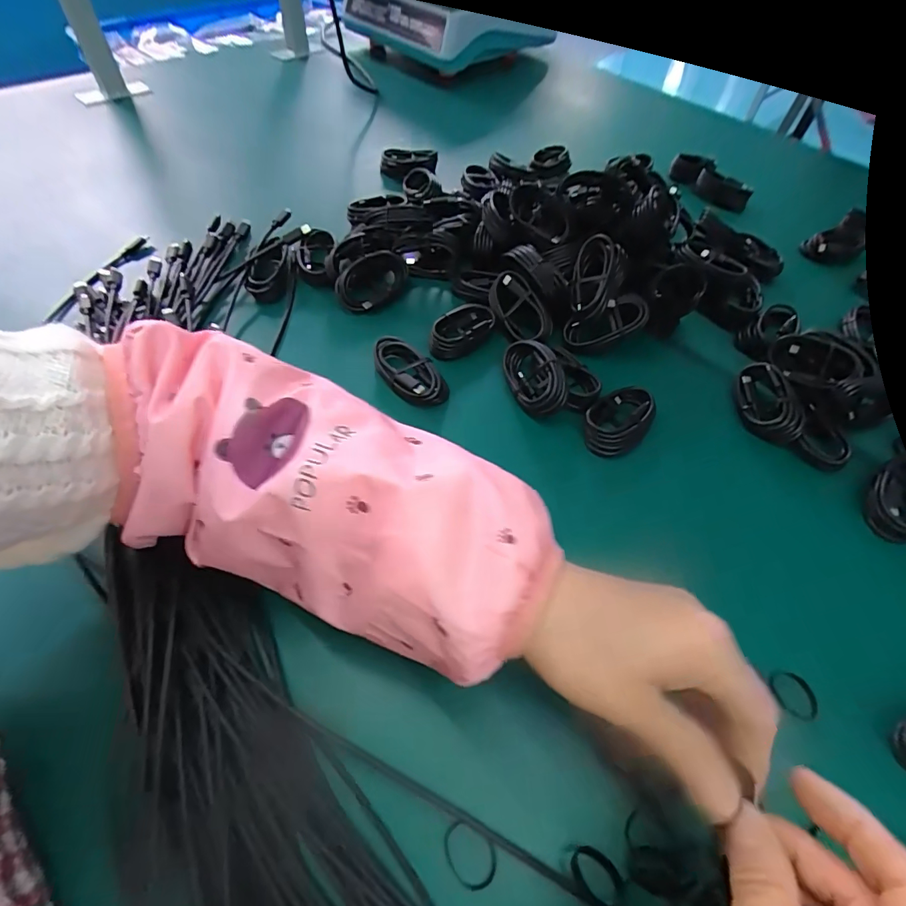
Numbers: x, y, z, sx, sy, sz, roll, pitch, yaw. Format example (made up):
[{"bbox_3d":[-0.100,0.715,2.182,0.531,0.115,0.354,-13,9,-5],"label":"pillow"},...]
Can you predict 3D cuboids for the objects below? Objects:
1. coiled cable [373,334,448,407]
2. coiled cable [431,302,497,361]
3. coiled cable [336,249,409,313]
[{"bbox_3d":[-0.037,-0.070,0.396,0.040,0.021,0.074,-36,64,-24],"label":"coiled cable"},{"bbox_3d":[0.007,-0.116,0.429,0.037,0.016,0.073,39,62,22],"label":"coiled cable"},{"bbox_3d":[-0.077,-0.169,0.450,0.073,0.027,0.046,-18,58,-15],"label":"coiled cable"}]

